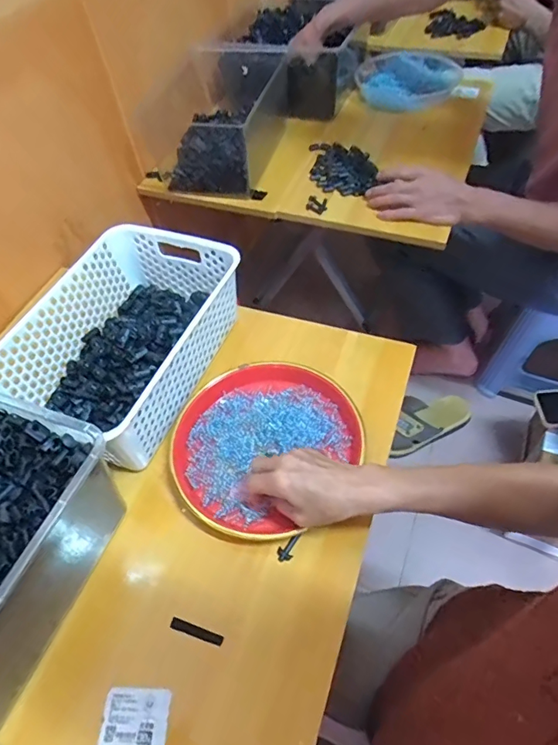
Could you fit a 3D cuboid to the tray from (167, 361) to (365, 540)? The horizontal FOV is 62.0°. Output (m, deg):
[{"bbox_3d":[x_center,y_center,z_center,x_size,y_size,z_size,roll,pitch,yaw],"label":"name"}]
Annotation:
[{"bbox_3d":[-0.025,0.081,0.564,0.209,0.045,0.218,-2,54,3],"label":"tray"}]

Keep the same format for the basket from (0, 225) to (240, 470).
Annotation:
[{"bbox_3d":[-0.191,-0.051,0.597,0.198,0.097,0.277,18,58,16],"label":"basket"}]

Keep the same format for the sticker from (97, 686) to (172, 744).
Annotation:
[{"bbox_3d":[-0.128,0.308,0.410,0.058,0.005,0.050,0,55,4],"label":"sticker"}]

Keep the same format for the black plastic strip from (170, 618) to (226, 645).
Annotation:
[{"bbox_3d":[-0.079,0.250,0.449,0.052,0.008,0.010,14,57,14],"label":"black plastic strip"}]

